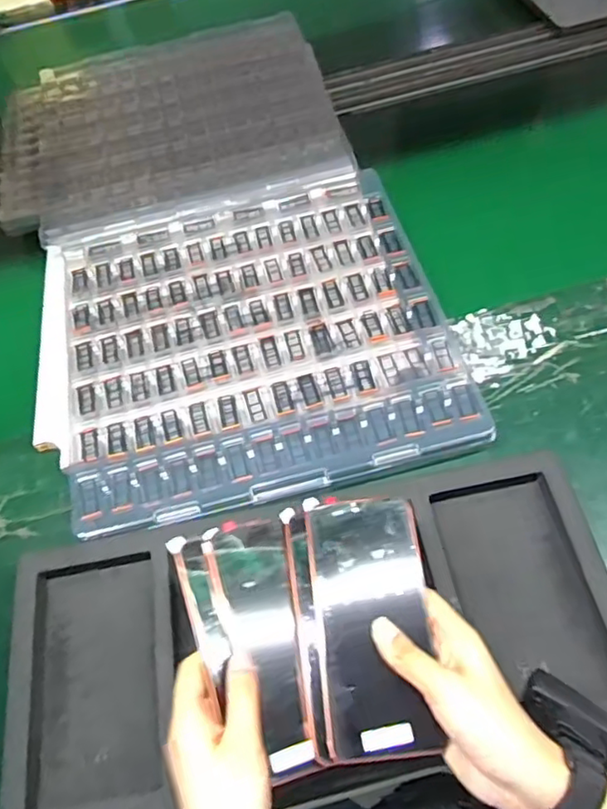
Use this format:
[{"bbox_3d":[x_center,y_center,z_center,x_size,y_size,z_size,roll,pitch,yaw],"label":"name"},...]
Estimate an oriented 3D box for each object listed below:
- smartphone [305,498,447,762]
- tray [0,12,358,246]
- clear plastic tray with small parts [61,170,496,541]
[{"bbox_3d":[0.046,0.149,0.436,0.077,0.010,0.167,-3,64,2],"label":"smartphone"},{"bbox_3d":[-0.197,-0.408,0.879,0.450,0.027,0.399,-15,57,-2],"label":"tray"},{"bbox_3d":[-0.063,-0.082,0.674,0.410,0.015,0.399,-12,58,-4],"label":"clear plastic tray with small parts"}]

